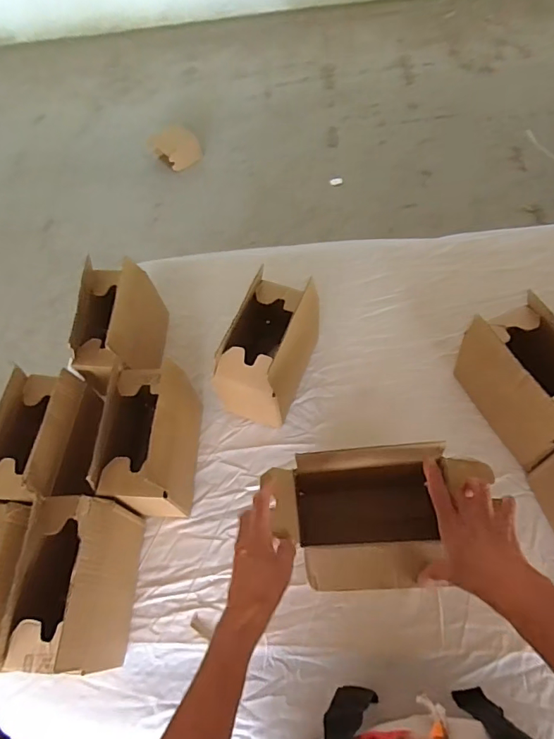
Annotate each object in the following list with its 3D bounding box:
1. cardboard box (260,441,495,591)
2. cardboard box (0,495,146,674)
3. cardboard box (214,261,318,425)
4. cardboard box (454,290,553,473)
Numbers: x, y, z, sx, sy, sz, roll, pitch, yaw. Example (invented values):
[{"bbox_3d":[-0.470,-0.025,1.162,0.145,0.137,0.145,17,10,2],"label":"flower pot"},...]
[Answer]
[{"bbox_3d":[0.120,0.189,0.575,0.228,0.173,0.153,-3,60,2],"label":"cardboard box"},{"bbox_3d":[-0.235,0.255,0.555,0.086,0.148,0.179,0,60,8],"label":"cardboard box"},{"bbox_3d":[-0.006,-0.031,0.692,0.099,0.163,0.175,16,63,16],"label":"cardboard box"},{"bbox_3d":[0.334,0.020,0.613,0.095,0.147,0.177,-25,59,-7],"label":"cardboard box"}]

